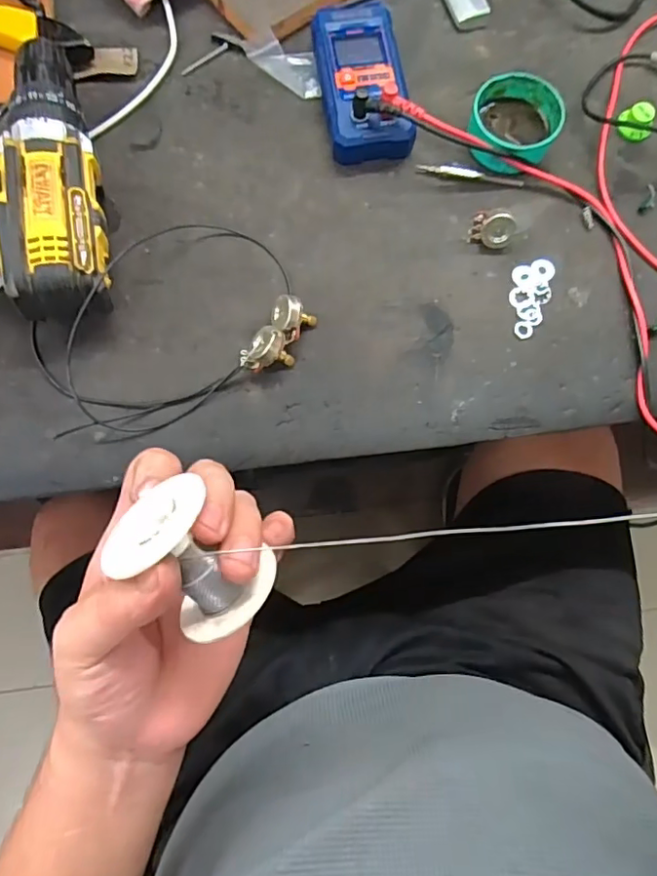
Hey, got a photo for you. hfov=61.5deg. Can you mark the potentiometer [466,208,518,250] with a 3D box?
[{"bbox_3d":[0.110,-0.140,0.370,0.029,0.022,0.018,23,77,4],"label":"potentiometer"}]

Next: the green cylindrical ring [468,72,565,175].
[{"bbox_3d":[0.128,-0.218,0.385,0.060,0.026,0.062,0,76,-1],"label":"green cylindrical ring"}]

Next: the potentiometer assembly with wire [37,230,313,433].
[{"bbox_3d":[-0.105,-0.078,0.349,0.168,0.024,0.126,-26,78,-7],"label":"potentiometer assembly with wire"}]

